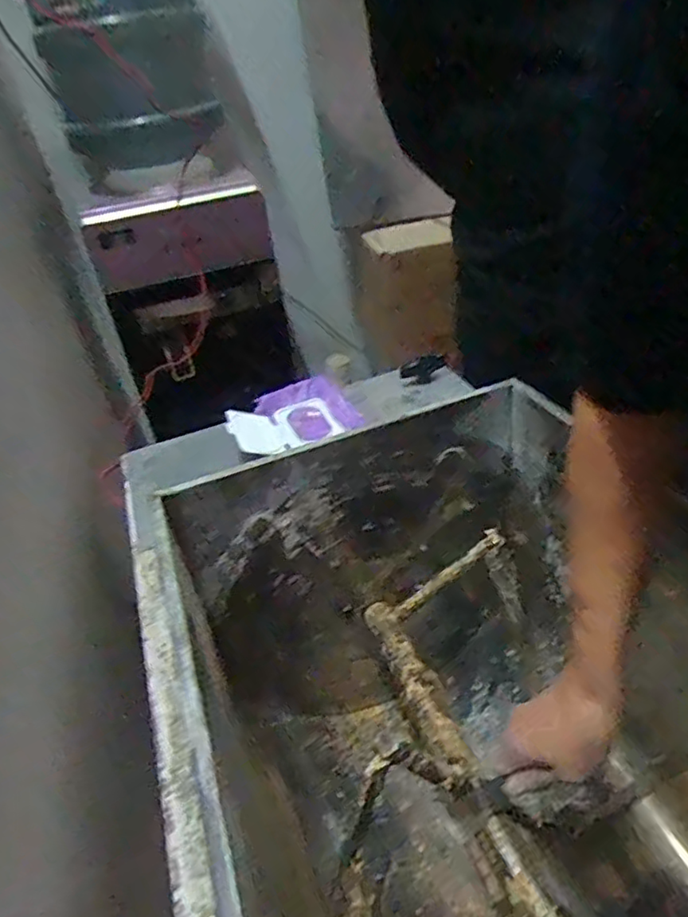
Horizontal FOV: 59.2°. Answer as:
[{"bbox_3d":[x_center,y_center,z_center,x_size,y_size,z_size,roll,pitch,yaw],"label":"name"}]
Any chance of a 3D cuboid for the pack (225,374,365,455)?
[{"bbox_3d":[-0.064,-0.048,0.671,0.139,0.035,0.097,-25,39,-20],"label":"pack"}]

